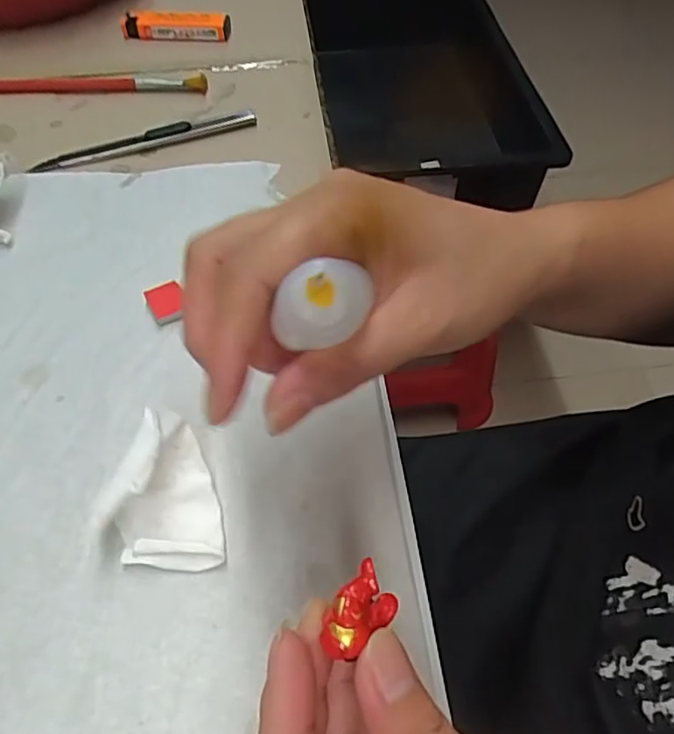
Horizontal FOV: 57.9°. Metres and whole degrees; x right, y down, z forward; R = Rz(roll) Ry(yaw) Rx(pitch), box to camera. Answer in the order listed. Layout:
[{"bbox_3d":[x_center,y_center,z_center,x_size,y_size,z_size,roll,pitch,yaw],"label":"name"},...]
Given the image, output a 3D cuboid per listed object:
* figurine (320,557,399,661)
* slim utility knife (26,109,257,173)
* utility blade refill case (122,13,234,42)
[{"bbox_3d":[0.005,0.061,0.154,0.021,0.009,0.013,-37,61,-24],"label":"figurine"},{"bbox_3d":[-0.118,-0.141,0.380,0.137,0.010,0.012,-18,55,-12],"label":"slim utility knife"},{"bbox_3d":[-0.123,-0.257,0.462,0.083,0.020,0.014,0,53,1],"label":"utility blade refill case"}]

